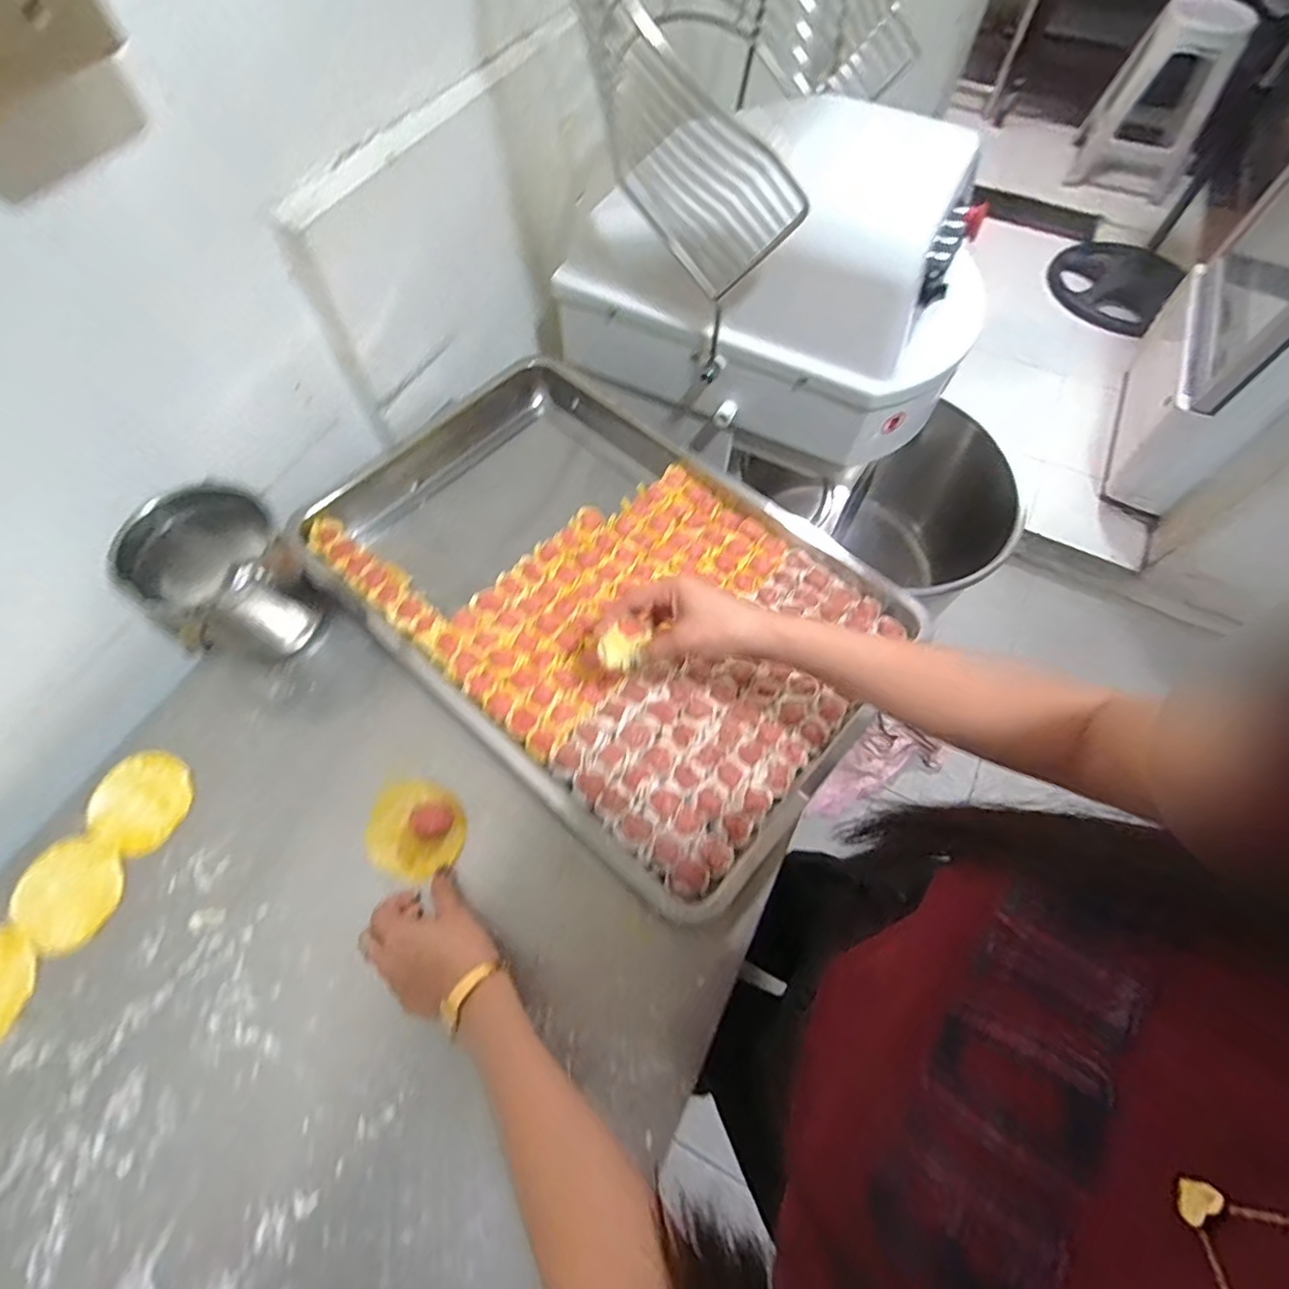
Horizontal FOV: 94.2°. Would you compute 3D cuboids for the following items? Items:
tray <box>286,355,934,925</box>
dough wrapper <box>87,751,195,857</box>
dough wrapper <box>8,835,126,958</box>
[{"bbox_3d":[-0.060,-0.070,0.648,0.616,0.050,0.386,38,68,16],"label":"tray"},{"bbox_3d":[-0.457,0.143,0.546,0.091,0.004,0.081,39,64,15],"label":"dough wrapper"},{"bbox_3d":[-0.489,0.209,0.509,0.093,0.006,0.076,36,67,15],"label":"dough wrapper"}]

